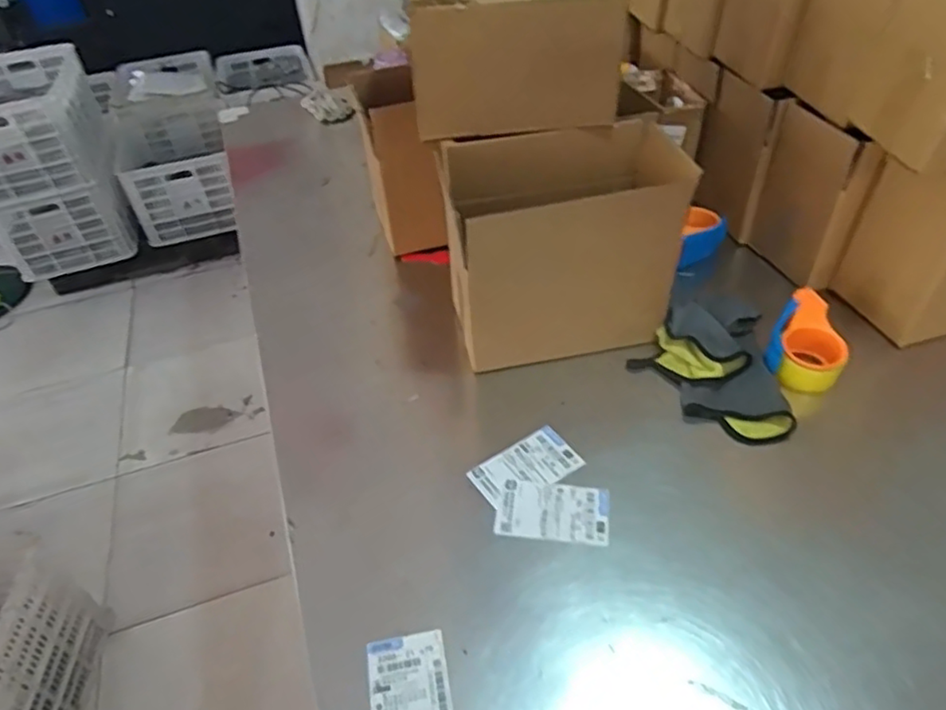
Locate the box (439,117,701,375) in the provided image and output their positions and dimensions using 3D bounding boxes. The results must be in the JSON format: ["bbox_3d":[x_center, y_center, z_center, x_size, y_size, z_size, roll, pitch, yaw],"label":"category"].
[{"bbox_3d":[0.128,-0.148,0.915,0.313,0.269,0.197,-9,44,-4],"label":"box"}]

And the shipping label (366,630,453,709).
[{"bbox_3d":[-0.060,0.342,0.619,0.078,0.004,0.131,-6,46,-10],"label":"shipping label"}]

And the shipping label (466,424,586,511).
[{"bbox_3d":[0.068,0.143,0.817,0.136,0.004,0.077,-26,48,-20],"label":"shipping label"}]

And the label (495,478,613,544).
[{"bbox_3d":[0.098,0.188,0.769,0.133,0.007,0.076,4,47,5],"label":"label"}]

